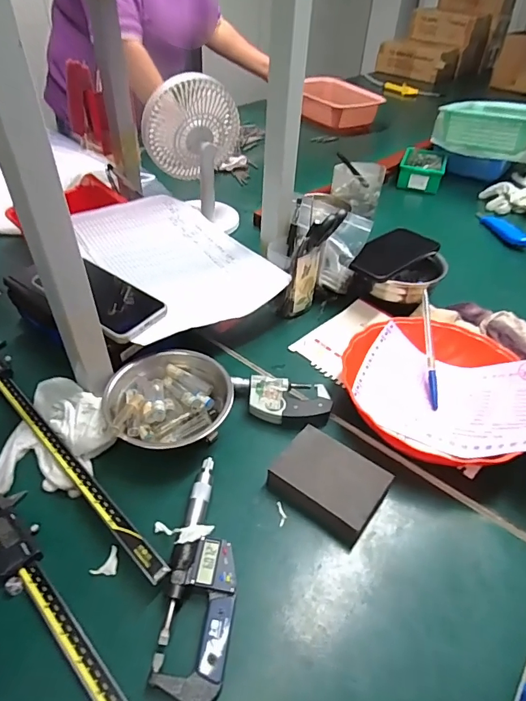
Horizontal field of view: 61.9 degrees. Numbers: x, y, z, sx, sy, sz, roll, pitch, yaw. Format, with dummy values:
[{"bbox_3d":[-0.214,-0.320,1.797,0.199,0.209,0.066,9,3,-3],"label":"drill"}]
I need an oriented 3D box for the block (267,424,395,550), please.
[{"bbox_3d":[0.061,0.123,0.412,0.096,0.037,0.066,30,48,27],"label":"block"}]

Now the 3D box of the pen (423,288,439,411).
[{"bbox_3d":[0.204,-0.006,0.538,0.010,0.014,0.165,6,62,3],"label":"pen"}]

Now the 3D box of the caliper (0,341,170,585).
[{"bbox_3d":[-0.230,0.098,0.435,0.380,0.021,0.079,35,50,30],"label":"caliper"}]

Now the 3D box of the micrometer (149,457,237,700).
[{"bbox_3d":[-0.047,0.175,0.360,0.052,0.022,0.177,4,42,1],"label":"micrometer"}]

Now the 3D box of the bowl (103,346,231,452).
[{"bbox_3d":[-0.098,0.051,0.465,0.125,0.059,0.114,2,42,-2],"label":"bowl"}]

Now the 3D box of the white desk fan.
[{"bbox_3d":[-0.120,-0.344,0.772,0.155,0.232,0.103,-2,43,-5],"label":"white desk fan"}]

